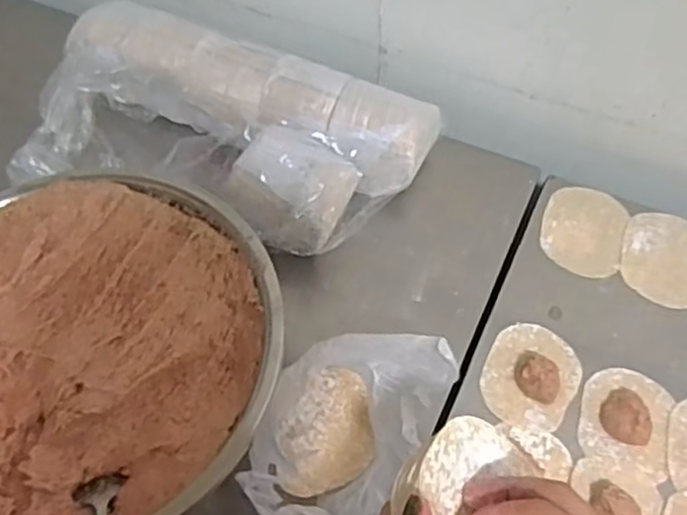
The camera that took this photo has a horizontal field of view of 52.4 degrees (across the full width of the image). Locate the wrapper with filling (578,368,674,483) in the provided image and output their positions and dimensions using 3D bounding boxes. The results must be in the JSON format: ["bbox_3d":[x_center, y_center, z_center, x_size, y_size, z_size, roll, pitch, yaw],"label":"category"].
[{"bbox_3d":[0.223,0.122,0.541,0.067,0.023,0.078,14,60,11],"label":"wrapper with filling"}]

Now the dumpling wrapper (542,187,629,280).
[{"bbox_3d":[0.220,-0.025,0.640,0.072,0.005,0.093,17,61,13],"label":"dumpling wrapper"}]

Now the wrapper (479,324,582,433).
[{"bbox_3d":[0.153,0.092,0.562,0.072,0.024,0.086,21,62,15],"label":"wrapper"}]

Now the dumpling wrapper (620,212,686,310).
[{"bbox_3d":[0.287,0.000,0.620,0.073,0.004,0.092,20,62,14],"label":"dumpling wrapper"}]

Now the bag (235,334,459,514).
[{"bbox_3d":[0.002,0.129,0.502,0.114,0.099,0.137,17,61,13],"label":"bag"}]

